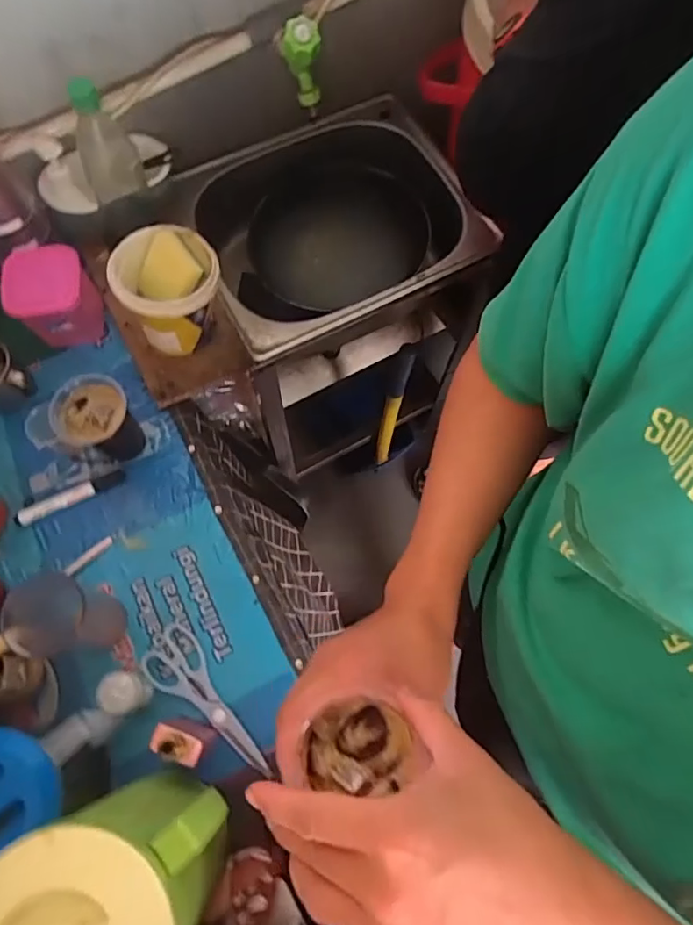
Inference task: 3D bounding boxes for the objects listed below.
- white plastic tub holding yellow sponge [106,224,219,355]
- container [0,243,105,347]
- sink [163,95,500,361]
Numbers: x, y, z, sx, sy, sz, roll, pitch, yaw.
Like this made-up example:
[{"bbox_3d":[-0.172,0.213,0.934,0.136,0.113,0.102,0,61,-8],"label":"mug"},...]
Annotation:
[{"bbox_3d":[-0.230,-0.230,0.735,0.125,0.119,0.118,-15,70,-6],"label":"white plastic tub holding yellow sponge"},{"bbox_3d":[-0.409,-0.228,0.774,0.105,0.105,0.111,-8,69,-3],"label":"container"},{"bbox_3d":[-0.006,-0.404,0.989,0.493,0.181,0.402,-25,71,-9],"label":"sink"}]

